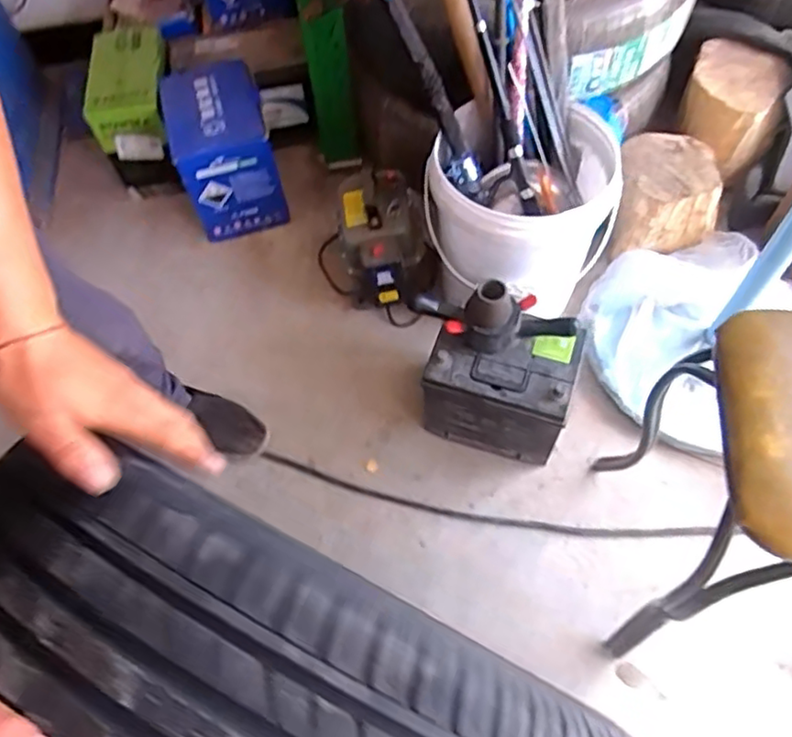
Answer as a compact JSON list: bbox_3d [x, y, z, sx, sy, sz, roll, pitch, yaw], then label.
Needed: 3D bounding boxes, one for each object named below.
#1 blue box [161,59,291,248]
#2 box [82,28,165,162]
[{"bbox_3d":[-0.361,-0.452,1.374,0.186,0.259,0.270,-16,61,-7],"label":"blue box"},{"bbox_3d":[-0.562,-0.587,1.390,0.146,0.147,0.259,-4,60,-1],"label":"box"}]

